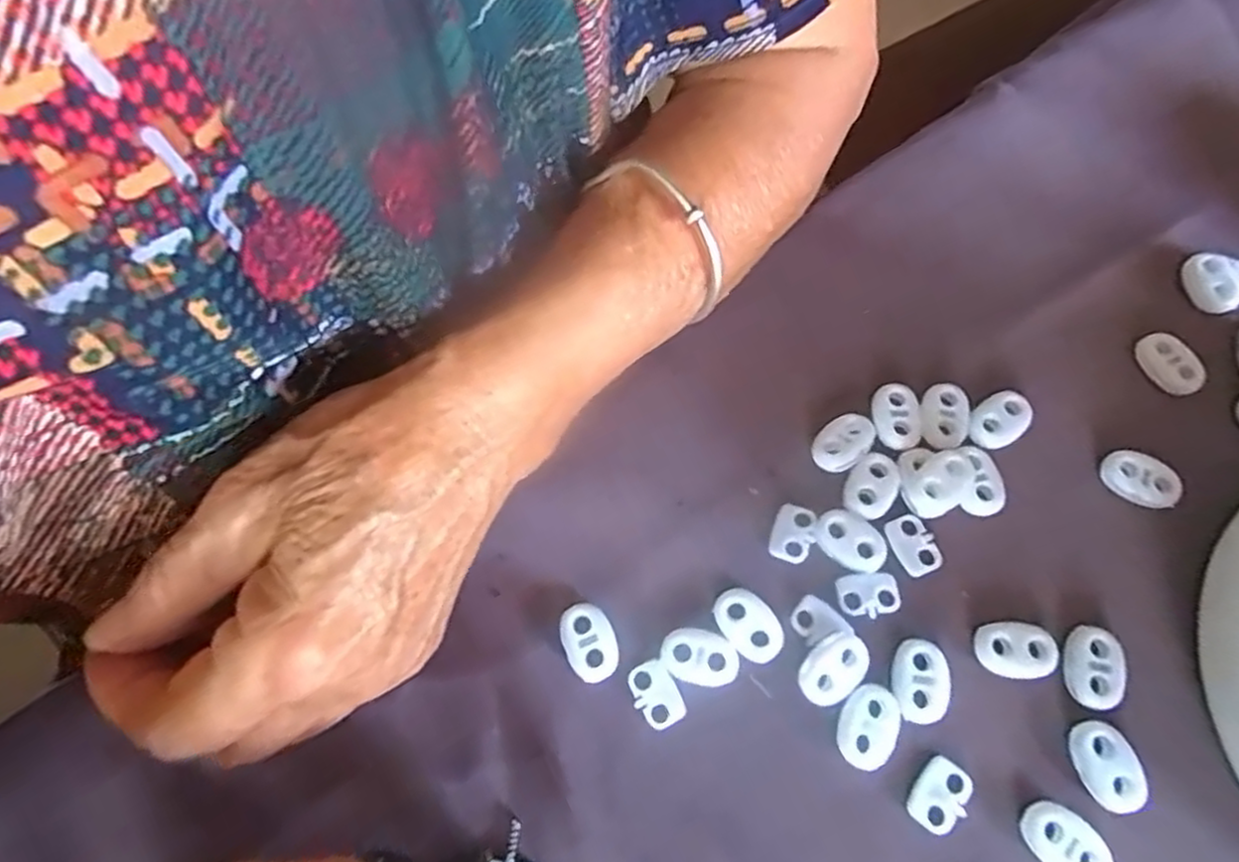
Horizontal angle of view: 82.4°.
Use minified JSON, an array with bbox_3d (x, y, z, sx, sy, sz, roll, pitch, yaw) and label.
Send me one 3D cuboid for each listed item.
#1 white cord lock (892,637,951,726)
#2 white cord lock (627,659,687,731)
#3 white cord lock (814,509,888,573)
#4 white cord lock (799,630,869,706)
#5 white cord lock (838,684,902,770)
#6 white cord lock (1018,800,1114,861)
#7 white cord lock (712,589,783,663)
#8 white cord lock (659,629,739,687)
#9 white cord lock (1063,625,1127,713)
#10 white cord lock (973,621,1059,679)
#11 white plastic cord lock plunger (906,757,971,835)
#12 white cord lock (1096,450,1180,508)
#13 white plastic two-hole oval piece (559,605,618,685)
[{"bbox_3d":[0.086,0.072,0.204,0.015,0.004,0.023,4,69,4],"label":"white cord lock"},{"bbox_3d":[0.011,0.077,0.206,0.013,0.004,0.019,-26,70,-8],"label":"white cord lock"},{"bbox_3d":[0.072,0.034,0.220,0.022,0.004,0.015,37,74,15],"label":"white cord lock"},{"bbox_3d":[0.062,0.069,0.205,0.021,0.006,0.016,-34,71,-10],"label":"white cord lock"},{"bbox_3d":[0.070,0.083,0.200,0.016,0.005,0.023,20,71,10],"label":"white cord lock"},{"bbox_3d":[0.118,0.109,0.187,0.021,0.006,0.015,36,74,15],"label":"white cord lock"},{"bbox_3d":[0.038,0.058,0.210,0.014,0.005,0.023,-42,72,-13],"label":"white cord lock"},{"bbox_3d":[0.023,0.067,0.209,0.023,0.004,0.014,12,69,7],"label":"white cord lock"},{"bbox_3d":[0.135,0.067,0.201,0.015,0.004,0.022,11,69,7],"label":"white cord lock"},{"bbox_3d":[0.115,0.063,0.206,0.021,0.005,0.015,1,68,3],"label":"white cord lock"},{"bbox_3d":[0.088,0.100,0.193,0.014,0.004,0.019,40,75,16],"label":"white plastic cord lock plunger"},{"bbox_3d":[0.164,0.015,0.223,0.022,0.006,0.014,24,71,12],"label":"white cord lock"},{"bbox_3d":[-0.009,0.063,0.212,0.015,0.004,0.022,-22,69,-6],"label":"white plastic two-hole oval piece"}]

